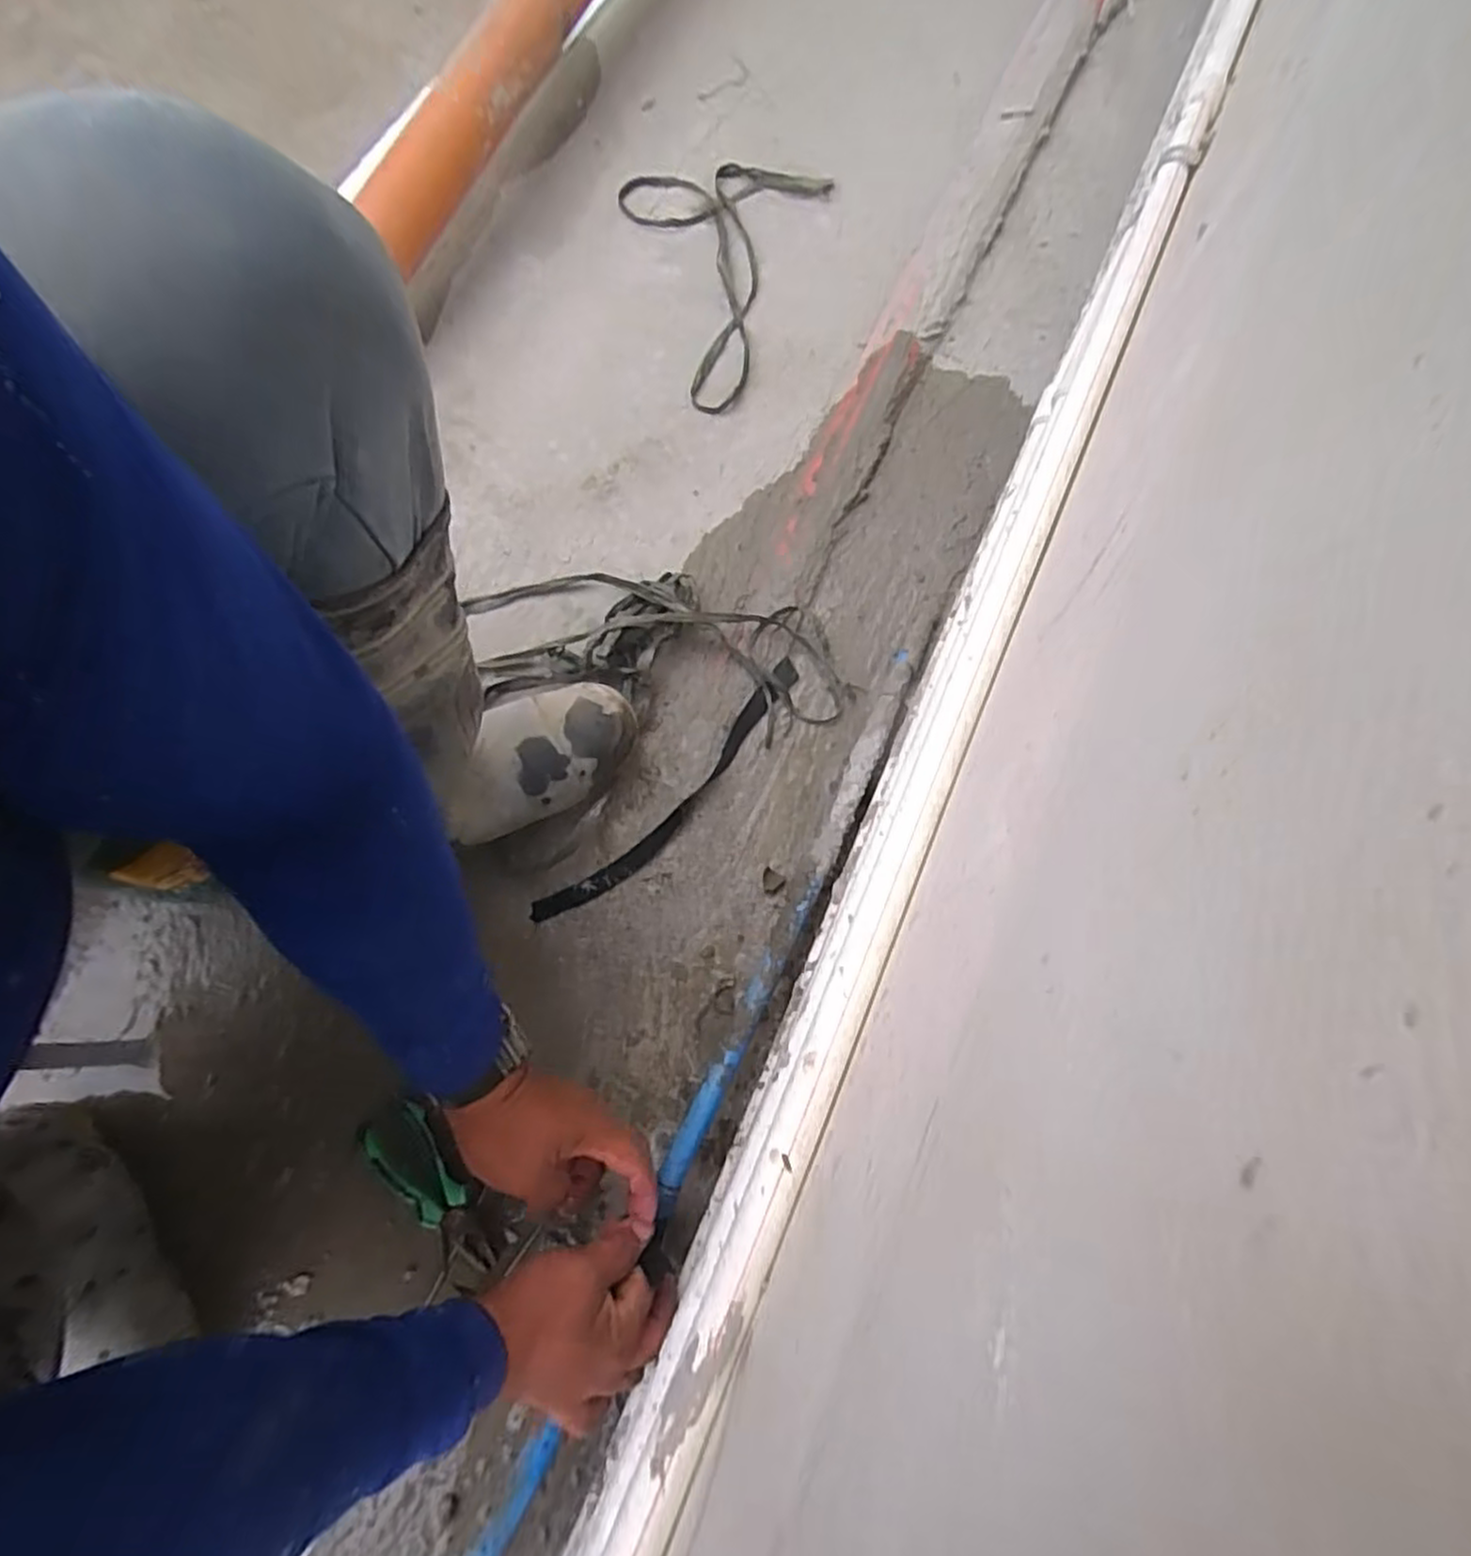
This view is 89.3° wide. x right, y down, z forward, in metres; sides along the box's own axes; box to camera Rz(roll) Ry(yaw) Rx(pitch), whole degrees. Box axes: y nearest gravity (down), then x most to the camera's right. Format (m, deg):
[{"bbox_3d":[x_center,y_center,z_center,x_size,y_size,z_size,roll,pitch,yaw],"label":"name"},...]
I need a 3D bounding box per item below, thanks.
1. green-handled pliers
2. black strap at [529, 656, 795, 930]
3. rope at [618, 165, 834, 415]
[{"bbox_3d":[-0.246,0.340,0.621,0.059,0.028,0.144,-39,76,-10],"label":"green-handled pliers"},{"bbox_3d":[-0.055,0.012,0.721,0.046,0.023,0.355,42,78,12],"label":"black strap"},{"bbox_3d":[-0.007,-0.624,0.928,0.272,0.025,0.402,-2,73,0],"label":"rope"}]

